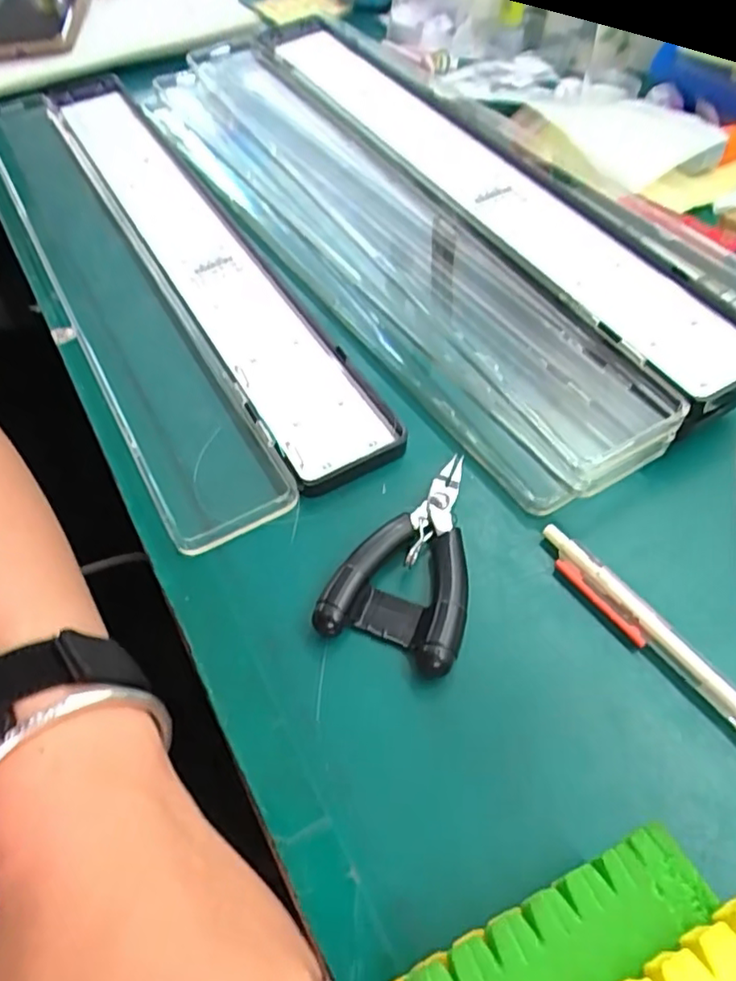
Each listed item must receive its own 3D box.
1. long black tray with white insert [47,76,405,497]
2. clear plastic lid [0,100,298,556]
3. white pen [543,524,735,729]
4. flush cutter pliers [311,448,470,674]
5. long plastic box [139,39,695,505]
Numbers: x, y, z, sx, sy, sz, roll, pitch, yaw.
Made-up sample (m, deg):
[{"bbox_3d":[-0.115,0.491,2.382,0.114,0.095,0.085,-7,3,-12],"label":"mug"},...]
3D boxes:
[{"bbox_3d":[-0.105,-0.149,0.380,0.054,0.023,0.396,-28,58,-15],"label":"long black tray with white insert"},{"bbox_3d":[-0.157,-0.130,0.371,0.057,0.015,0.411,-28,58,-15],"label":"clear plastic lid"},{"bbox_3d":[0.114,0.062,0.226,0.013,0.010,0.138,-34,60,-18],"label":"white pen"},{"bbox_3d":[0.021,0.023,0.255,0.053,0.013,0.091,18,58,15],"label":"flush cutter pliers"},{"bbox_3d":[-0.012,-0.157,0.370,0.087,0.039,0.436,-29,58,-16],"label":"long plastic box"}]

